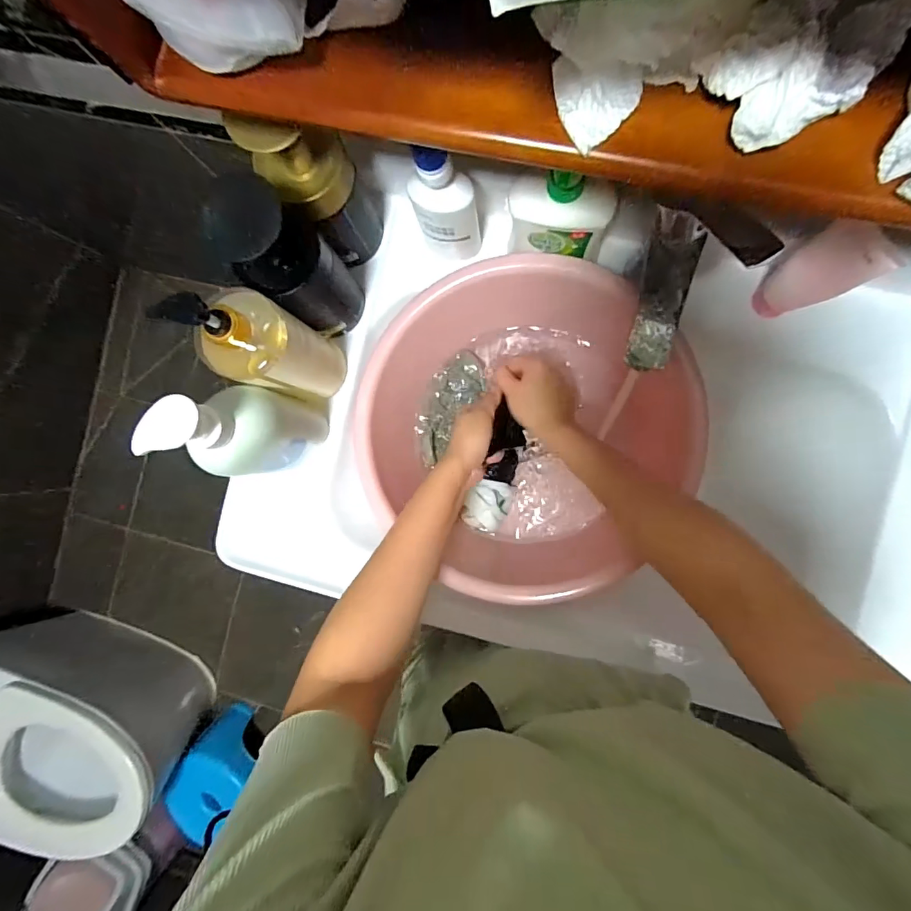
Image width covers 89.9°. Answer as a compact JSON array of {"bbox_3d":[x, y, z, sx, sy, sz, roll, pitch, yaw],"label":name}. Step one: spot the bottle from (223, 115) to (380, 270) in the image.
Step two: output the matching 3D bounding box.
[{"bbox_3d":[-0.122,-0.255,0.430,0.062,0.192,0.074,42,95,5],"label":"bottle"}]

